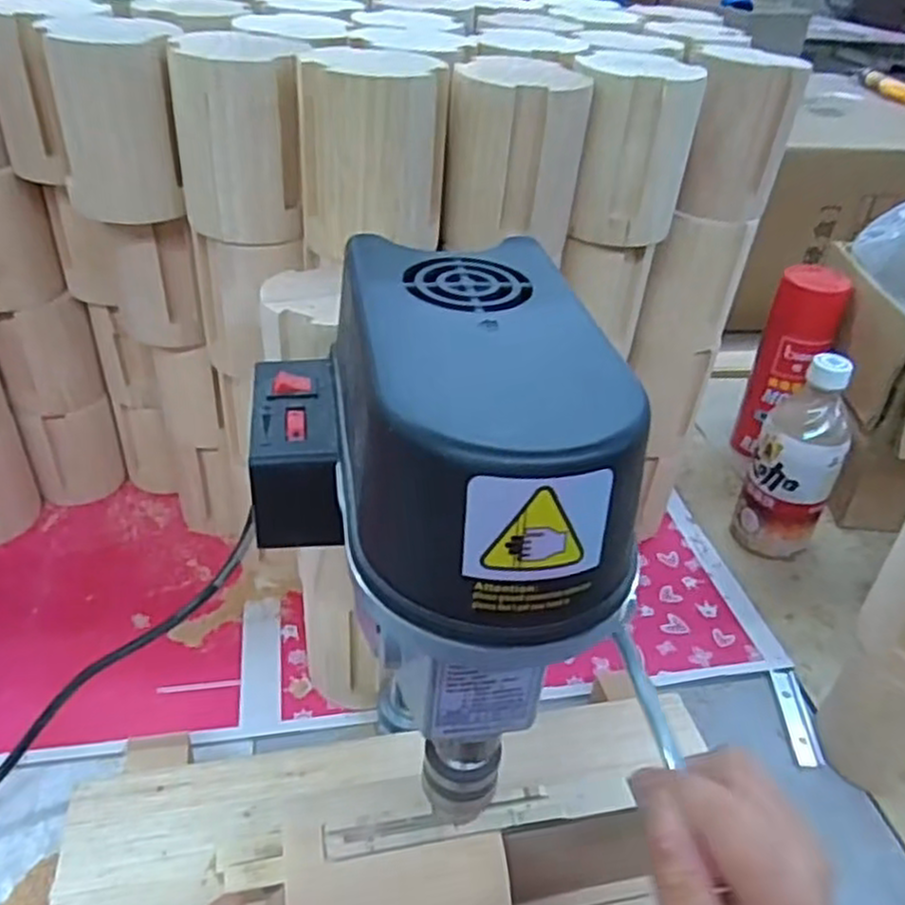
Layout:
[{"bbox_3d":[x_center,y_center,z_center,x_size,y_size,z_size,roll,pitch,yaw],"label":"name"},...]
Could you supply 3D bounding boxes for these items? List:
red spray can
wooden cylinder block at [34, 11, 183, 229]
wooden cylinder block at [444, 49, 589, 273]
[{"bbox_3d":[0.338,-0.087,0.758,0.065,0.187,0.062,4,37,-3],"label":"red spray can"},{"bbox_3d":[-0.198,-0.196,0.451,0.070,0.101,0.059,-2,37,-11],"label":"wooden cylinder block"},{"bbox_3d":[0.037,-0.176,0.454,0.078,0.096,0.070,6,37,0],"label":"wooden cylinder block"}]

